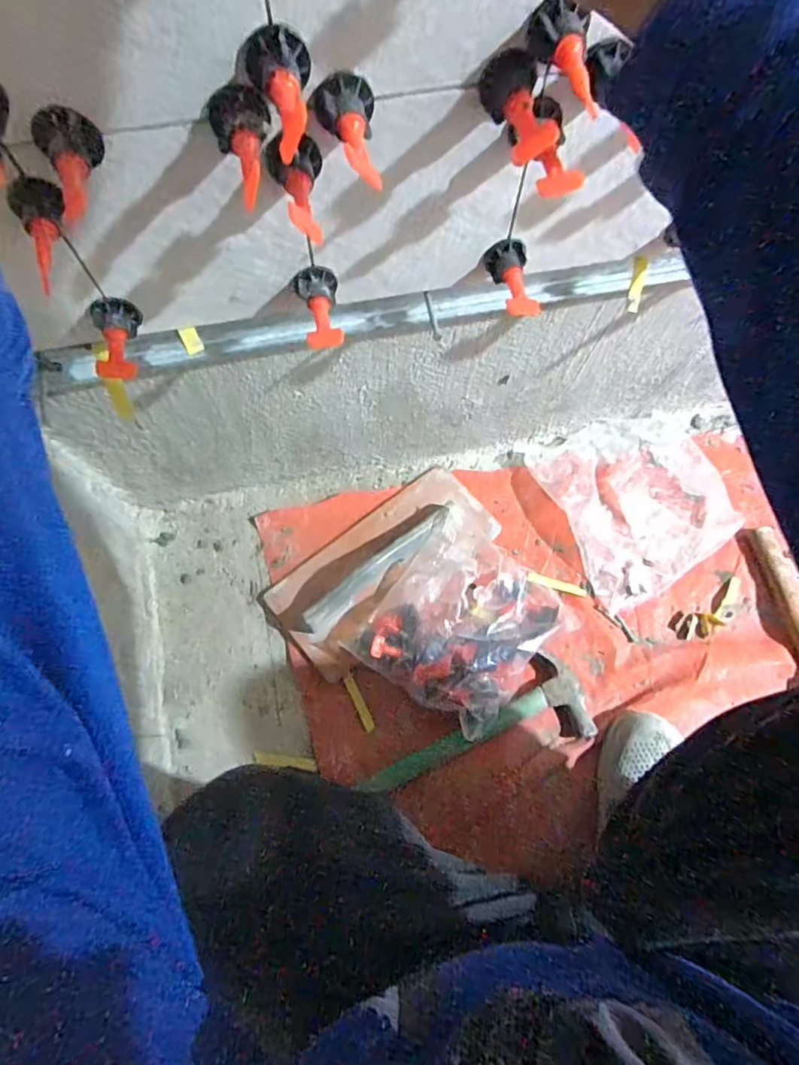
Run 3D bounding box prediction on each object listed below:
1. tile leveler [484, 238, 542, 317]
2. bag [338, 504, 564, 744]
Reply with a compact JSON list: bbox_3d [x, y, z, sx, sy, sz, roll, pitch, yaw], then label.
[{"bbox_3d":[0.088,-0.193,0.423,0.033,0.029,0.055,-6,71,-3],"label":"tile leveler"},{"bbox_3d":[0.081,0.115,0.705,0.208,0.069,0.225,36,74,11],"label":"bag"}]

